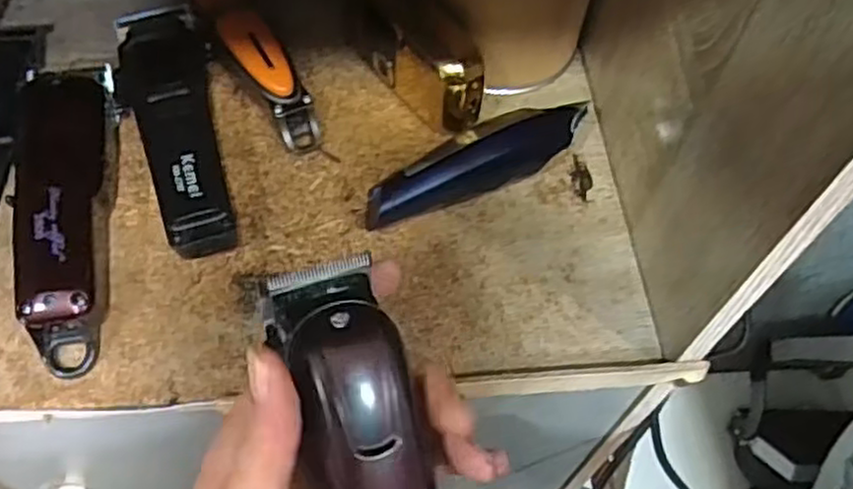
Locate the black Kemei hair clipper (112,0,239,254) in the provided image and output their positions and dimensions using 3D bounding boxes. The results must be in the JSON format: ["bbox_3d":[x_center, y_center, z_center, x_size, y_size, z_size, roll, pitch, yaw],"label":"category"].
[{"bbox_3d":[-0.140,-0.070,0.413,0.046,0.042,0.176,-14,61,-13],"label":"black Kemei hair clipper"}]

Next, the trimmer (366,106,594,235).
[{"bbox_3d":[0.026,-0.046,0.412,0.134,0.033,0.037,-21,62,-16],"label":"trimmer"}]

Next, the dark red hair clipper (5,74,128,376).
[{"bbox_3d":[-0.185,-0.026,0.377,0.045,0.054,0.175,-5,59,-8],"label":"dark red hair clipper"}]

